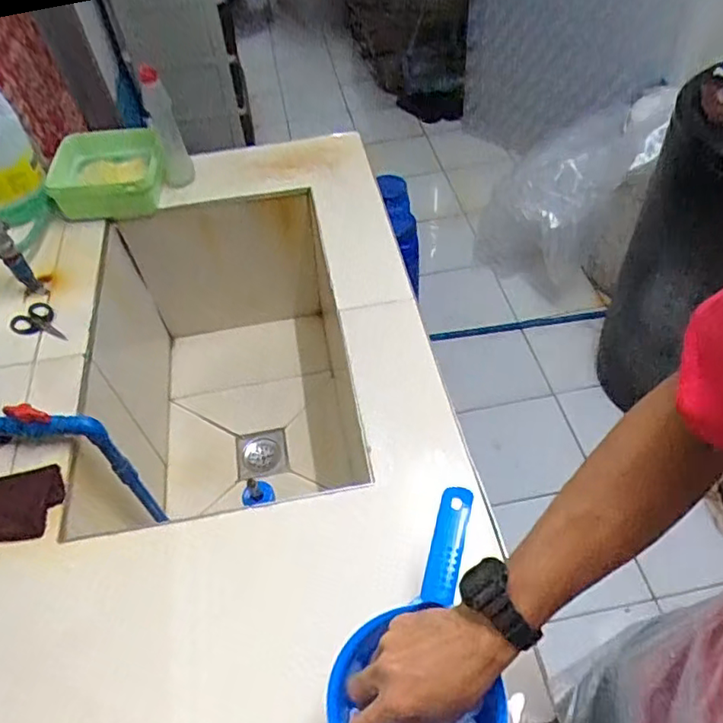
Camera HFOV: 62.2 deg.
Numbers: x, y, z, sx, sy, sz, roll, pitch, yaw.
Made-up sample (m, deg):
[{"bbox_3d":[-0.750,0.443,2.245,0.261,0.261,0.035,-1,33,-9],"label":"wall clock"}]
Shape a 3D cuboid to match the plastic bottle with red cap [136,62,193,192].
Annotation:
[{"bbox_3d":[-0.380,-0.451,1.153,0.063,0.205,0.052,-22,53,-13],"label":"plastic bottle with red cap"}]

